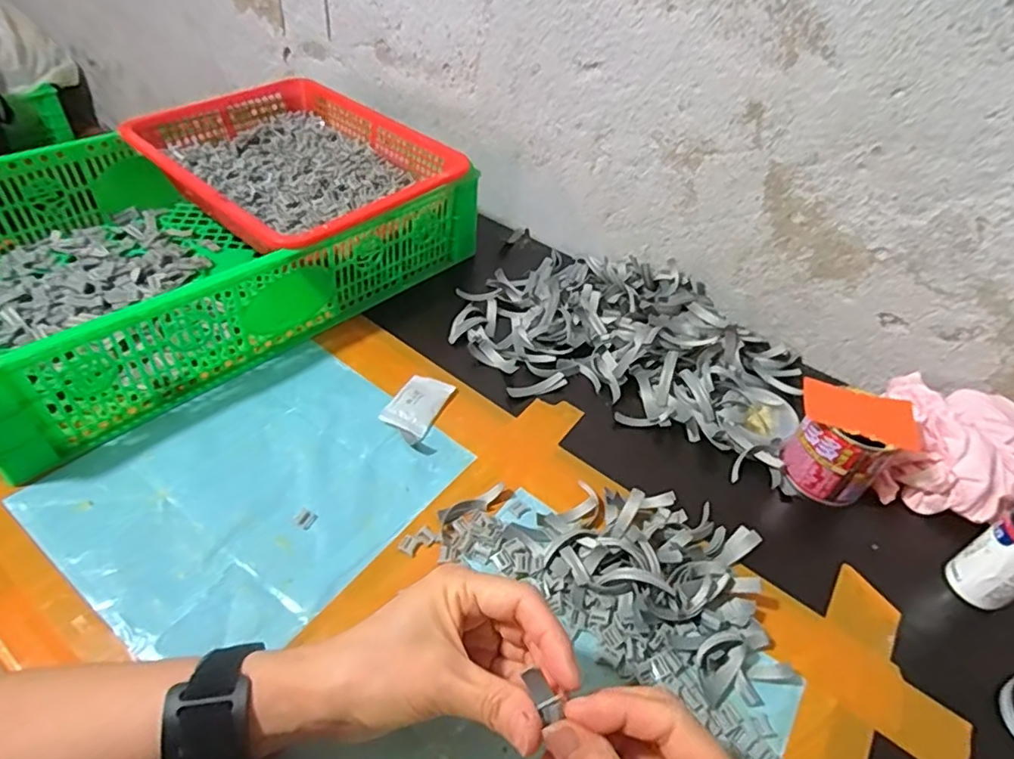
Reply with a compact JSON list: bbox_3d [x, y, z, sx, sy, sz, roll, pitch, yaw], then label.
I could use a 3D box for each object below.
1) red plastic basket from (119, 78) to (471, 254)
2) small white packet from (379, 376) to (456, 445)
[{"bbox_3d":[-0.218,-0.215,0.617,0.300,0.070,0.240,33,49,25],"label":"red plastic basket"},{"bbox_3d":[-0.075,0.021,0.500,0.039,0.009,0.073,21,45,14],"label":"small white packet"}]

